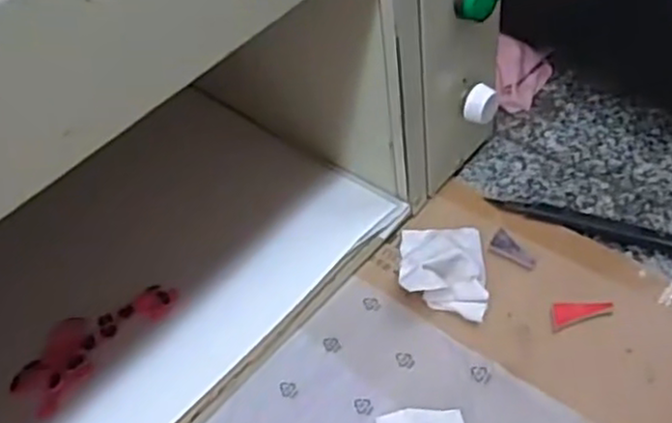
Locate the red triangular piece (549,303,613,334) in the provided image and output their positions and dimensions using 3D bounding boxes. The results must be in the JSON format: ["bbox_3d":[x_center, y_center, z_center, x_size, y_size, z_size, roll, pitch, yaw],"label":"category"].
[{"bbox_3d":[0.148,0.060,0.431,0.039,0.005,0.018,-16,49,-6],"label":"red triangular piece"}]

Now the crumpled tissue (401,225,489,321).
[{"bbox_3d":[0.069,0.030,0.452,0.053,0.028,0.072,-1,50,7],"label":"crumpled tissue"}]

